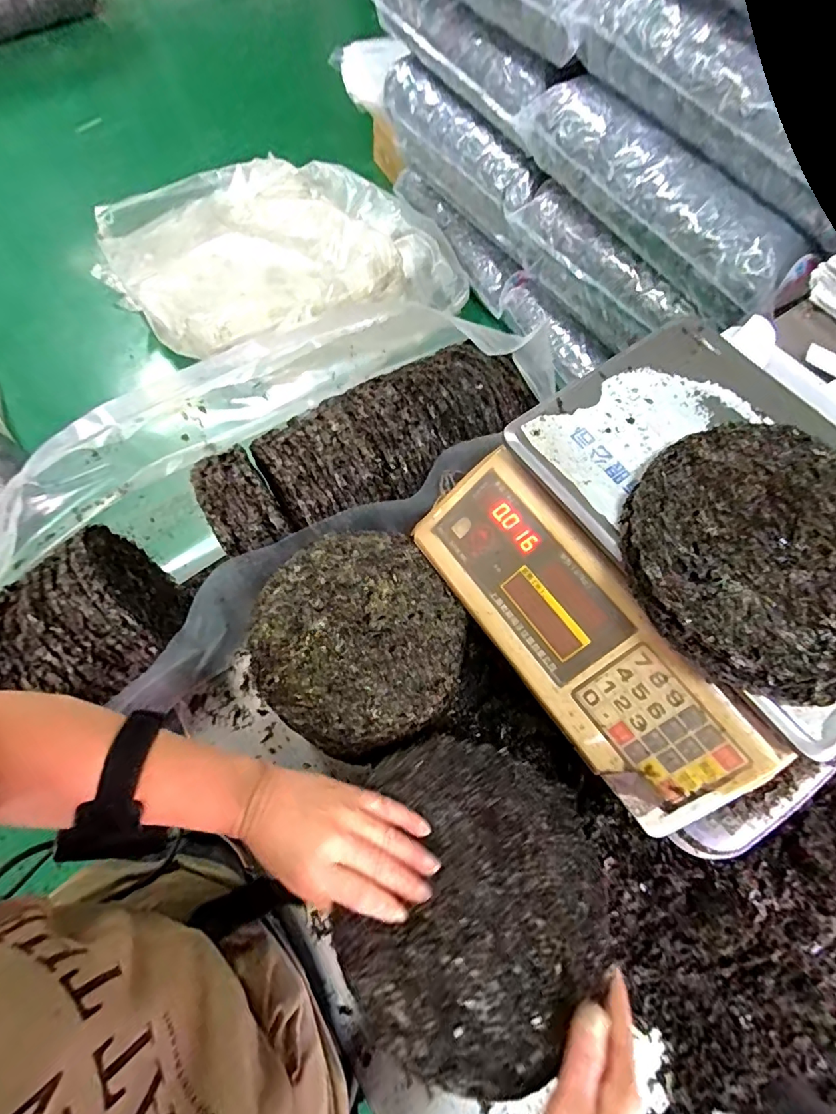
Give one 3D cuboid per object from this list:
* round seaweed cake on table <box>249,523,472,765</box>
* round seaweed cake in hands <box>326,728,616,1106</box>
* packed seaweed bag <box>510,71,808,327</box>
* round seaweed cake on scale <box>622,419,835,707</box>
[{"bbox_3d":[-0.056,0.070,0.456,0.185,0.017,0.199,0,67,-1],"label":"round seaweed cake on table"},{"bbox_3d":[0.048,0.236,0.351,0.189,0.011,0.201,11,46,-12],"label":"round seaweed cake in hands"},{"bbox_3d":[0.484,-0.790,1.056,0.132,0.166,0.745,-30,71,-13],"label":"packed seaweed bag"},{"bbox_3d":[0.258,-0.005,0.358,0.204,0.018,0.196,0,67,-1],"label":"round seaweed cake on scale"}]

